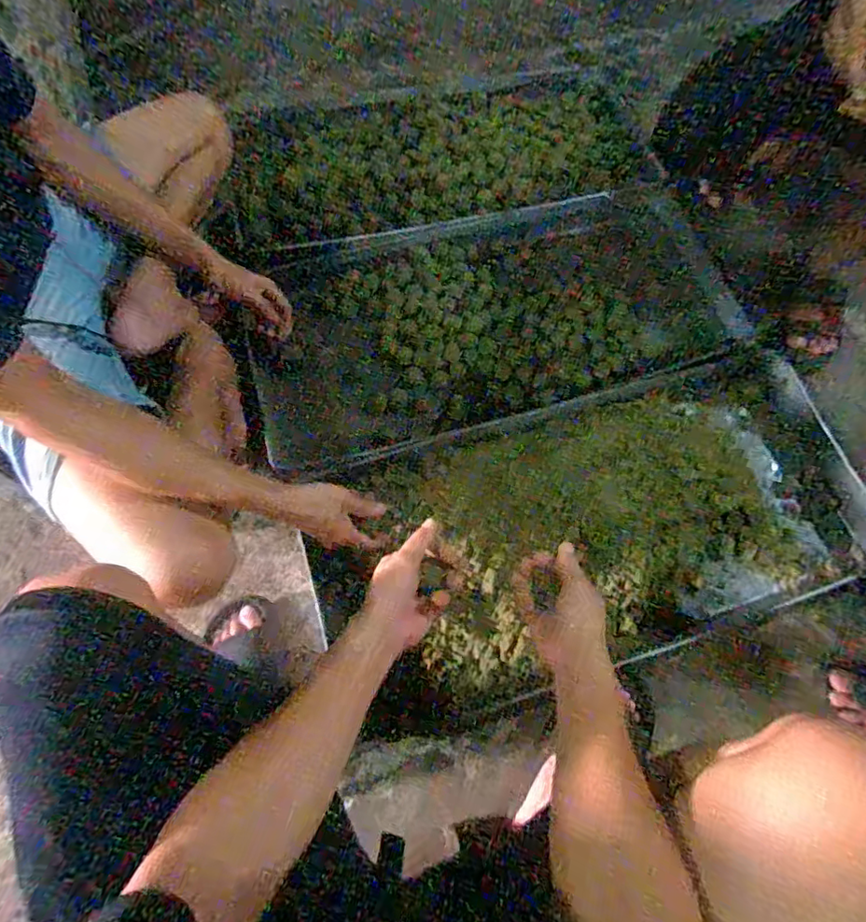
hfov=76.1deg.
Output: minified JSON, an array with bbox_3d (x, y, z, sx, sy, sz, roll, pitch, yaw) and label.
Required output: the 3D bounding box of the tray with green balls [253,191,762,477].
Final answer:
[{"bbox_3d":[0.091,-0.256,0.937,0.791,0.052,0.401,-16,70,-6],"label":"tray with green balls"}]

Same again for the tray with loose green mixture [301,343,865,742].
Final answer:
[{"bbox_3d":[0.245,0.098,0.830,0.811,0.071,0.384,-16,69,-11],"label":"tray with loose green mixture"}]

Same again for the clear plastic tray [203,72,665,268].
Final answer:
[{"bbox_3d":[-0.013,-0.568,1.039,0.771,0.071,0.369,-16,73,-11],"label":"clear plastic tray"}]

